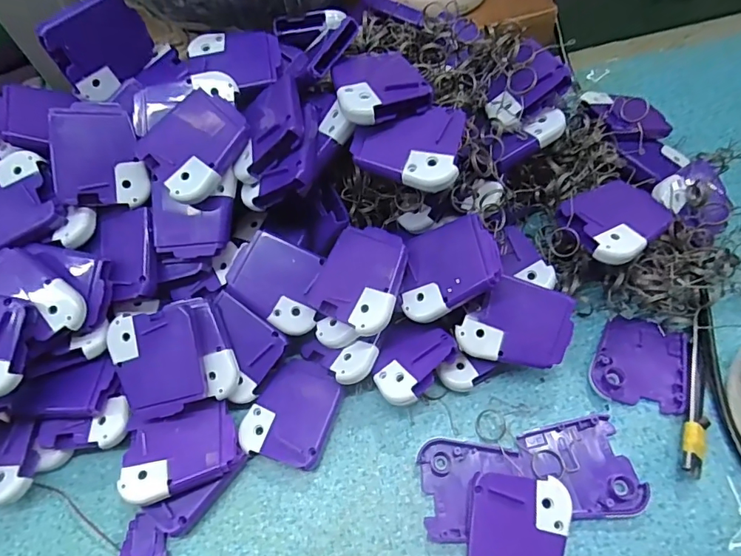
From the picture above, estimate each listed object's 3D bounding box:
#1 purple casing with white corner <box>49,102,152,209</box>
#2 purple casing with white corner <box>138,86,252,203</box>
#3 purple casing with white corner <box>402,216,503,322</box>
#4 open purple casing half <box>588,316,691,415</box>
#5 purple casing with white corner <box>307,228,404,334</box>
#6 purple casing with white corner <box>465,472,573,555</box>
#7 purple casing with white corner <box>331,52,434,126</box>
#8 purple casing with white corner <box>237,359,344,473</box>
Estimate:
[{"bbox_3d":[-0.163,-0.075,0.288,0.050,0.006,0.060,-6,92,-18],"label":"purple casing with white corner"},{"bbox_3d":[-0.104,-0.079,0.282,0.050,0.008,0.060,40,83,9],"label":"purple casing with white corner"},{"bbox_3d":[0.045,-0.006,0.282,0.060,0.005,0.053,-19,65,25],"label":"purple casing with white corner"},{"bbox_3d":[0.169,0.052,0.298,0.051,0.010,0.058,20,65,14],"label":"open purple casing half"},{"bbox_3d":[-0.006,-0.001,0.289,0.054,0.006,0.060,24,78,29],"label":"purple casing with white corner"},{"bbox_3d":[0.077,0.138,0.254,0.050,0.010,0.060,9,76,7],"label":"purple casing with white corner"},{"bbox_3d":[0.004,-0.111,0.276,0.050,0.014,0.051,-19,60,-6],"label":"purple casing with white corner"},{"bbox_3d":[-0.047,0.082,0.295,0.050,0.015,0.061,14,63,11],"label":"purple casing with white corner"}]

